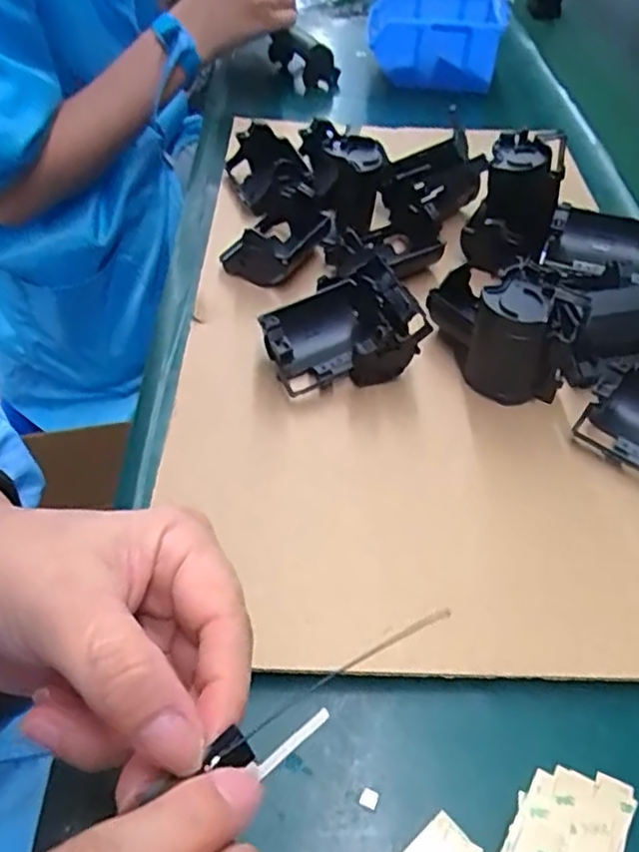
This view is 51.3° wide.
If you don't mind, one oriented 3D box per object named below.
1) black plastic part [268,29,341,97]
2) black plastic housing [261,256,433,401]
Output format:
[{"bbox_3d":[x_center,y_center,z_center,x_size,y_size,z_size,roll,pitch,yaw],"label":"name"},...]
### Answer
[{"bbox_3d":[-0.016,-0.377,0.696,0.018,0.051,0.096,-34,59,-30],"label":"black plastic part"},{"bbox_3d":[0.011,-0.054,0.385,0.086,0.043,0.066,-18,52,-20],"label":"black plastic housing"}]

